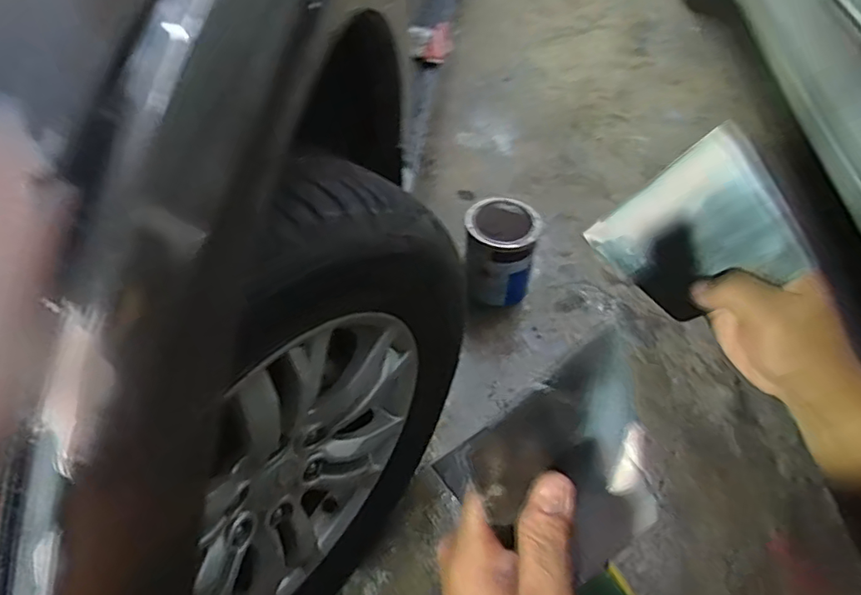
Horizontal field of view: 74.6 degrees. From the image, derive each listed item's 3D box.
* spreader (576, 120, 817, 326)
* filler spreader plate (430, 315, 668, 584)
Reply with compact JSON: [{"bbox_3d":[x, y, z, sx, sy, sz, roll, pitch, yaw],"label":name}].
[{"bbox_3d":[0.173,-0.038,0.371,0.007,0.142,0.094,-39,86,-23],"label":"spreader"},{"bbox_3d":[0.071,0.097,0.281,0.105,0.135,0.009,-35,27,-21],"label":"filler spreader plate"}]

